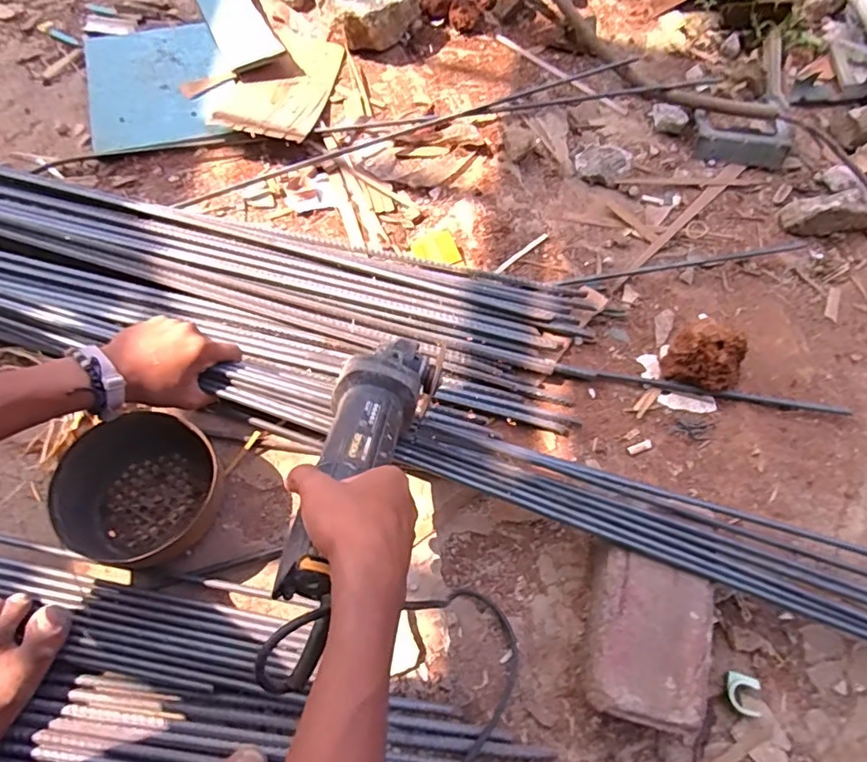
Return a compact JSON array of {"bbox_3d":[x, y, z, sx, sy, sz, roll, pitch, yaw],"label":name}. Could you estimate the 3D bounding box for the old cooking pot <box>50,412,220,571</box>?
[{"bbox_3d":[-0.291,0.105,0.525,0.134,0.073,0.140,-8,68,-5],"label":"old cooking pot"}]

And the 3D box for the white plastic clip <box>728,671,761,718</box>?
[{"bbox_3d":[0.294,0.296,0.504,0.027,0.013,0.032,18,68,6],"label":"white plastic clip"}]

